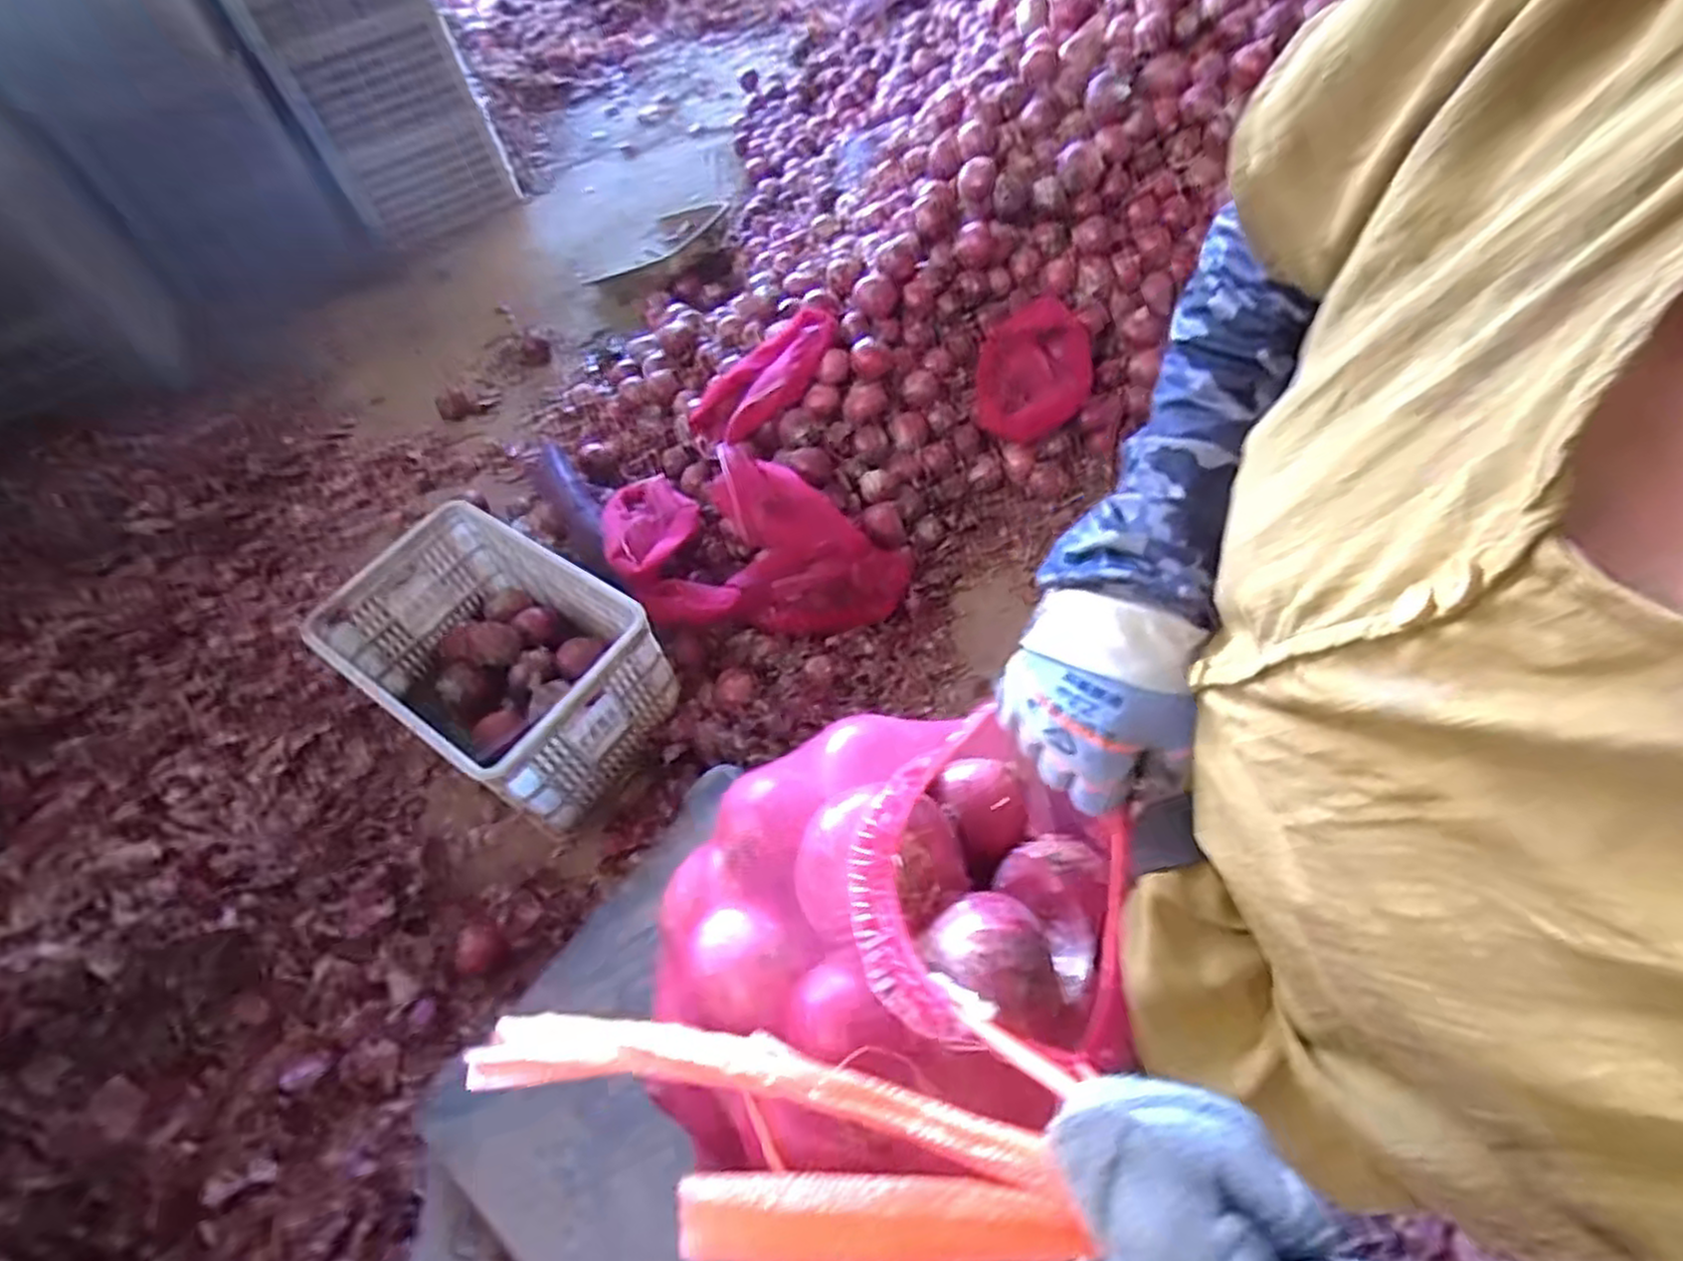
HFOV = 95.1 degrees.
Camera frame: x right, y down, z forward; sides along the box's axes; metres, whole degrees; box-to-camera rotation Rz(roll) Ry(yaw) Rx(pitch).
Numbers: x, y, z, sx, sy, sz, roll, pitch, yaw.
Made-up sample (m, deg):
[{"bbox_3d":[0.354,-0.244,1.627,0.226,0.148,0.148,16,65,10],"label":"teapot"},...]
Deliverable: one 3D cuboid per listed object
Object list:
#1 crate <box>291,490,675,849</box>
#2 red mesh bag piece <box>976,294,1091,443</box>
[{"bbox_3d":[-0.618,0.048,1.403,0.570,0.248,0.371,30,65,26],"label":"crate"},{"bbox_3d":[0.410,-0.551,1.641,0.243,0.283,0.071,7,9,-9],"label":"red mesh bag piece"}]

